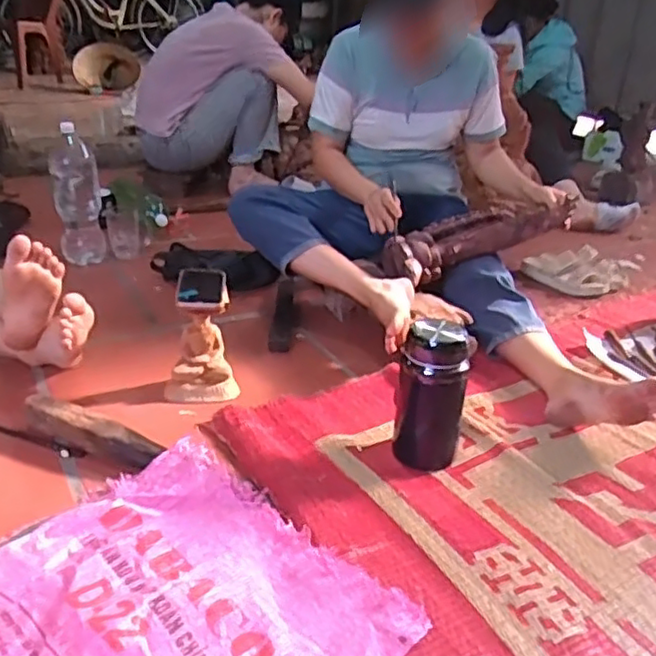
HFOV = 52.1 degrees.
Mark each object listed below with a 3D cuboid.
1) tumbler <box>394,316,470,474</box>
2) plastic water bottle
[{"bbox_3d":[0.151,0.099,0.977,0.078,0.209,0.078,-12,30,-31],"label":"tumbler"},{"bbox_3d":[-0.594,-0.308,1.594,0.109,0.287,0.108,-4,27,-18],"label":"plastic water bottle"}]

